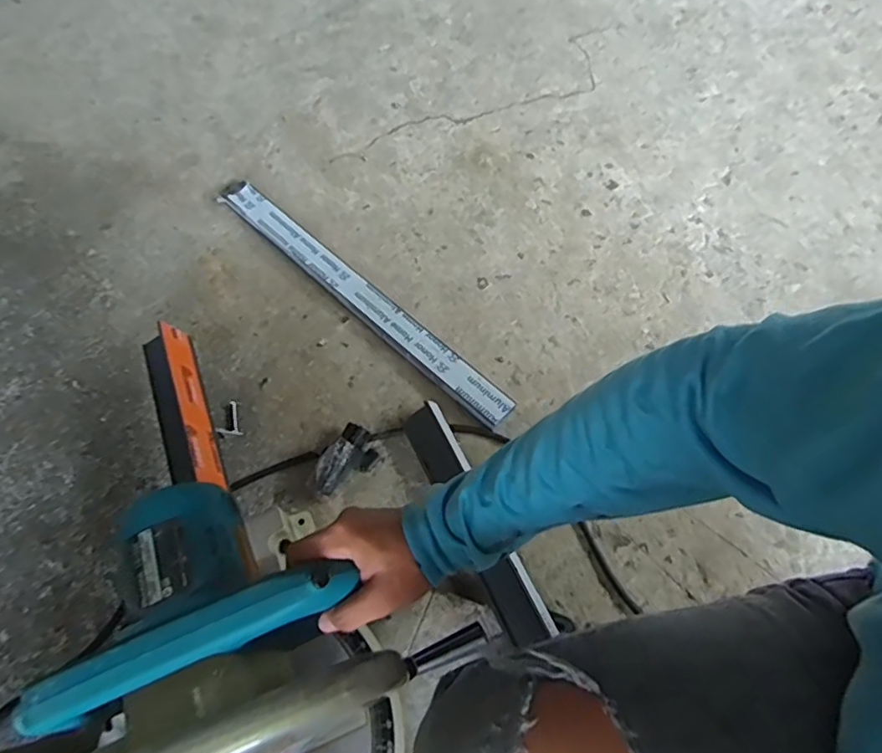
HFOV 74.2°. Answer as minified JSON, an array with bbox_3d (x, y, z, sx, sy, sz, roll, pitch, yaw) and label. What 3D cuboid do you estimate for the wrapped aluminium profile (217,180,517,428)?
[{"bbox_3d":[-0.141,-0.139,0.952,0.644,0.026,0.058,41,70,19],"label":"wrapped aluminium profile"}]

